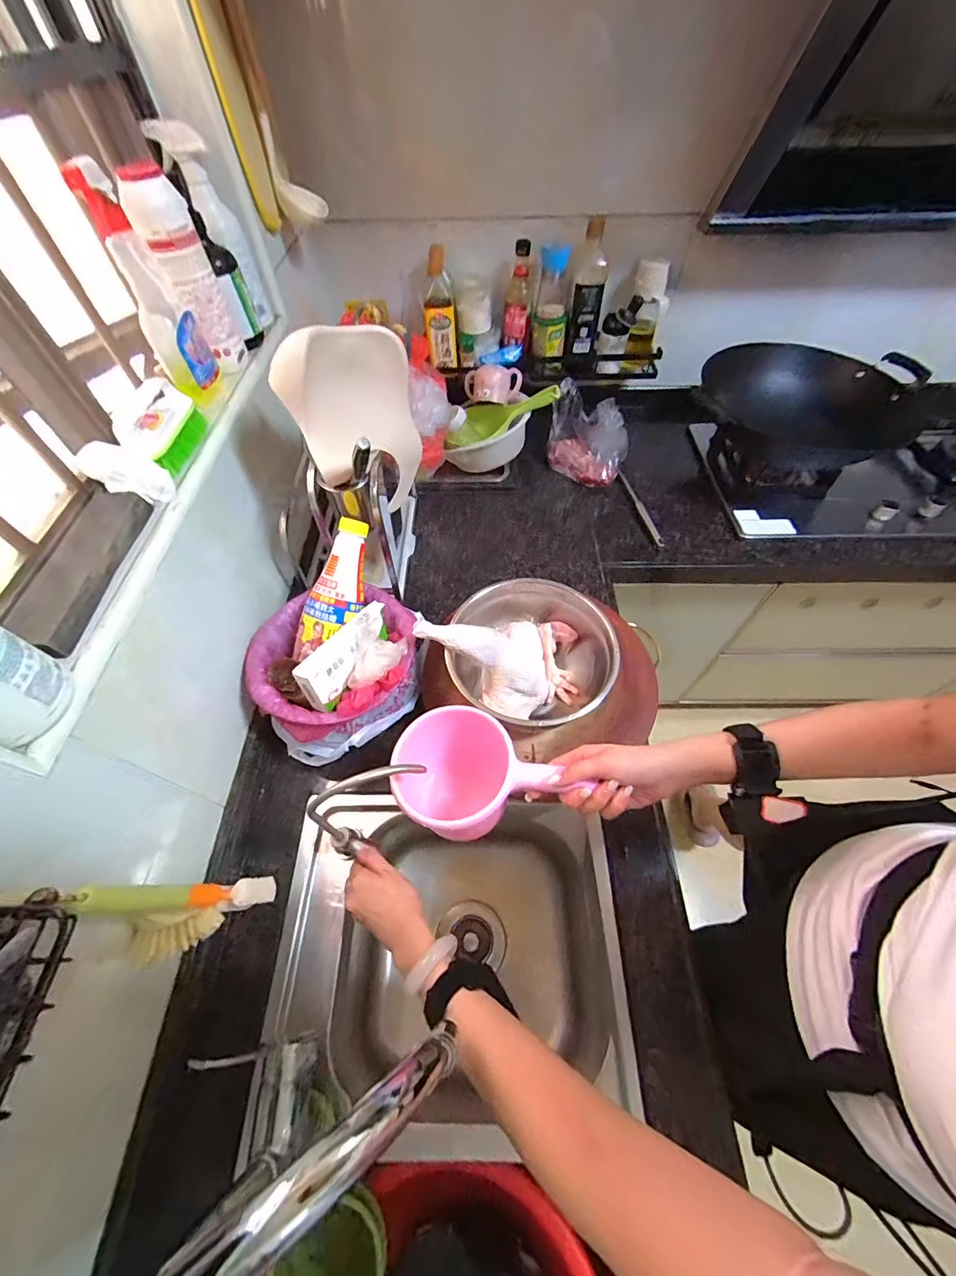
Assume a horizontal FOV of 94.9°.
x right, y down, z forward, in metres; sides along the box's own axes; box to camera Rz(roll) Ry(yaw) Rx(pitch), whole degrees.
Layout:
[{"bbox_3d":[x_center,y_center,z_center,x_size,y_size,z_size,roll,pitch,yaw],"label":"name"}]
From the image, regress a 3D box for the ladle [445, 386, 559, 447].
[{"bbox_3d":[0.057,-0.495,0.977,0.249,0.058,0.074,-17,56,13],"label":"ladle"}]

